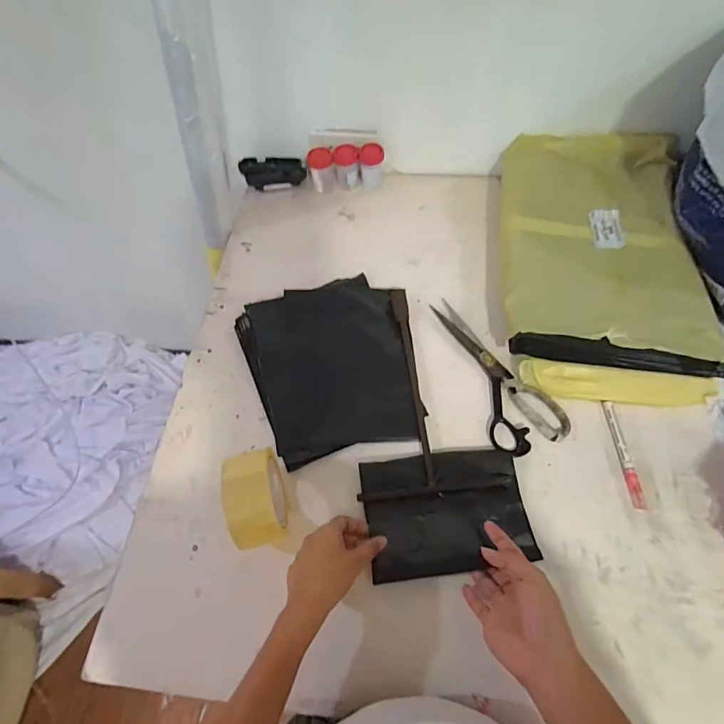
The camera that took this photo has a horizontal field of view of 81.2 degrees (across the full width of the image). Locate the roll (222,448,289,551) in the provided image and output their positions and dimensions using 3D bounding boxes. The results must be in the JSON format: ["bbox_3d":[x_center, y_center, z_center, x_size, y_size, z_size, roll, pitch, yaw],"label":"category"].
[{"bbox_3d":[-0.114,0.153,0.469,0.048,0.102,0.093,-14,62,-4],"label":"roll"}]

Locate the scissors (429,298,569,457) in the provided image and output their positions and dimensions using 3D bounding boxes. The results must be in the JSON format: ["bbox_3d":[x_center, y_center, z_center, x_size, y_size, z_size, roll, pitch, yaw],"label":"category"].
[{"bbox_3d":[0.182,0.008,0.577,0.096,0.011,0.235,-19,62,-7],"label":"scissors"}]

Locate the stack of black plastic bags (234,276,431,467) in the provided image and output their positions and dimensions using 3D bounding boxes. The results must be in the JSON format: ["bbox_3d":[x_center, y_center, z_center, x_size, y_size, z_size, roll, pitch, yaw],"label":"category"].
[{"bbox_3d":[-0.042,-0.002,0.599,0.235,0.012,0.268,-12,62,-3],"label":"stack of black plastic bags"}]

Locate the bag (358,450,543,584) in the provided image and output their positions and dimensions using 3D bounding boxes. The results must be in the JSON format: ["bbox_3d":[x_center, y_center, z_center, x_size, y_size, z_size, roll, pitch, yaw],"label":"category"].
[{"bbox_3d":[0.098,0.172,0.492,0.184,0.010,0.131,-7,62,0],"label":"bag"}]

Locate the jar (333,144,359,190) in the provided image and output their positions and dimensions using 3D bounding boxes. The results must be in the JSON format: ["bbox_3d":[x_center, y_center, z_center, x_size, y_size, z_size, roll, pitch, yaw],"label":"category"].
[{"bbox_3d":[-0.026,-0.339,0.741,0.042,0.069,0.039,-2,62,3],"label":"jar"}]

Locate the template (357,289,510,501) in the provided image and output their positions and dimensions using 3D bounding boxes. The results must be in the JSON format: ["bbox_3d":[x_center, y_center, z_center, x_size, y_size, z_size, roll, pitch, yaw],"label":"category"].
[{"bbox_3d":[0.072,0.022,0.576,0.171,0.012,0.309,-6,62,0],"label":"template"}]

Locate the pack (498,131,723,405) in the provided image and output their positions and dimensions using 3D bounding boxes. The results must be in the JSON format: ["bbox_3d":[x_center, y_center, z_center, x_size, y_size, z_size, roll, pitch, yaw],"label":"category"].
[{"bbox_3d":[0.334,-0.156,0.618,0.264,0.082,0.436,3,62,5],"label":"pack"}]

